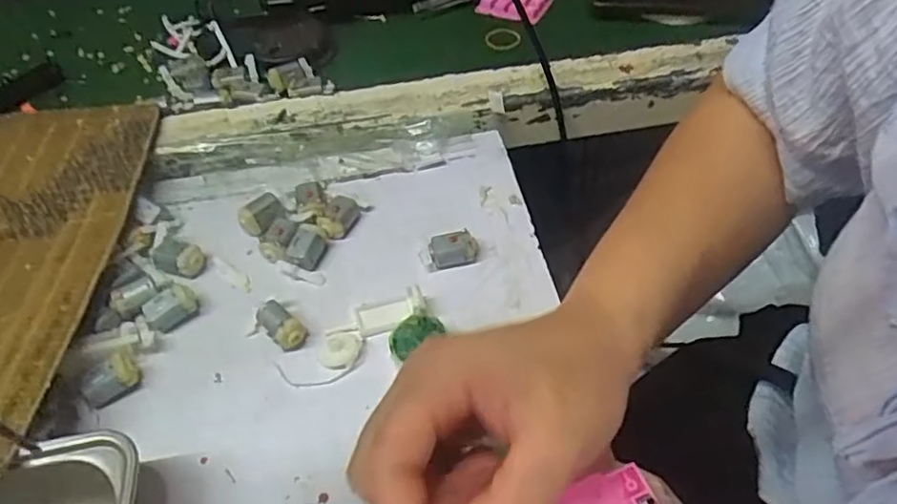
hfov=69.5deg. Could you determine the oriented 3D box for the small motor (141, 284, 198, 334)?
[{"bbox_3d":[-0.164,0.033,0.381,0.029,0.016,0.019,-23,53,-16],"label":"small motor"}]

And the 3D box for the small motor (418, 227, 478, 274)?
[{"bbox_3d":[-0.001,-0.002,0.402,0.034,0.015,0.017,-12,51,-8],"label":"small motor"}]

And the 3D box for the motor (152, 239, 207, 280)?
[{"bbox_3d":[-0.171,0.003,0.407,0.033,0.016,0.021,22,54,19],"label":"motor"}]

